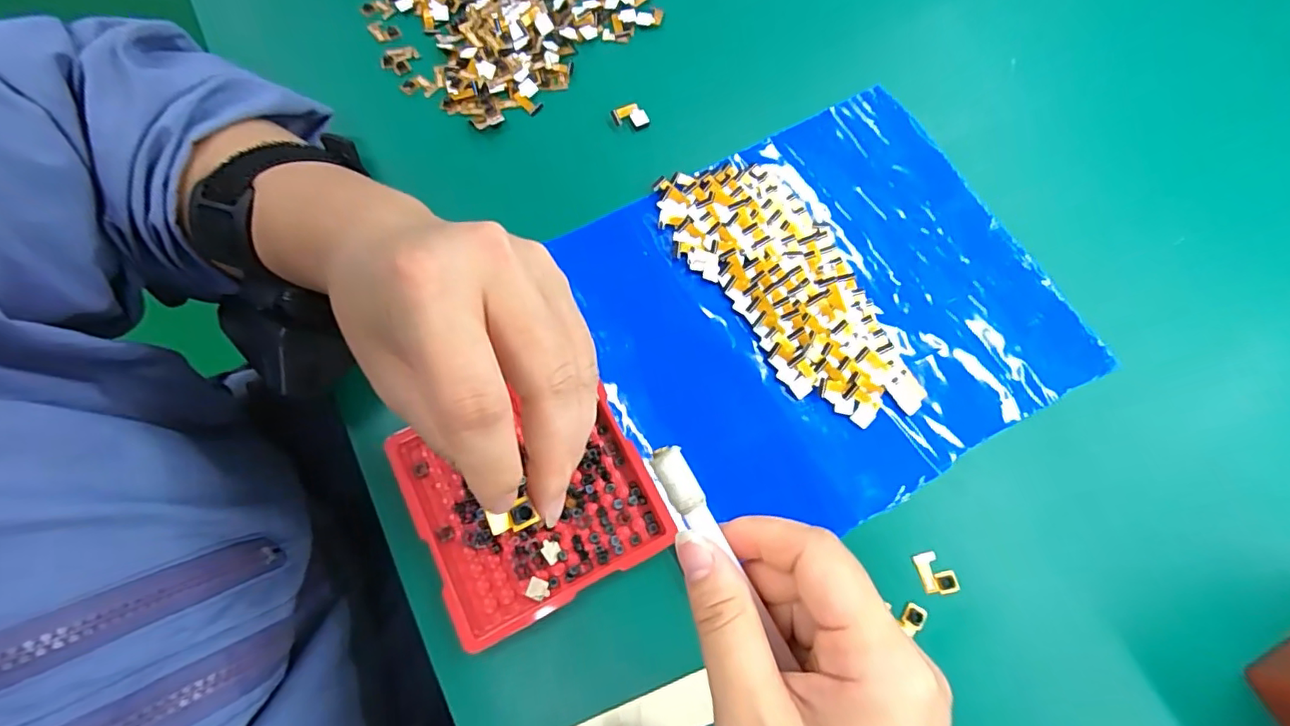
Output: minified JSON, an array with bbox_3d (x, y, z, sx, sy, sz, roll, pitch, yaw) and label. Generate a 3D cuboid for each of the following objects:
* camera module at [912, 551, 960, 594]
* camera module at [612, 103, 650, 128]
[{"bbox_3d":[0.128,0.092,0.238,0.015,0.004,0.018,-15,74,-5],"label":"camera module"},{"bbox_3d":[-0.008,-0.139,0.308,0.020,0.007,0.010,-2,73,-1],"label":"camera module"}]

